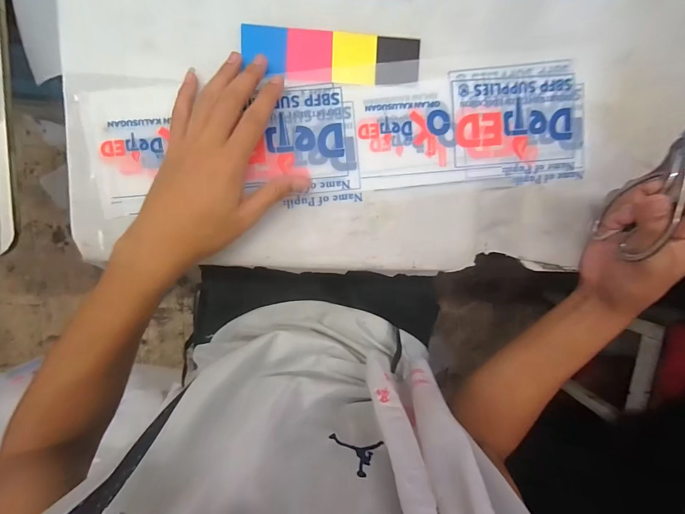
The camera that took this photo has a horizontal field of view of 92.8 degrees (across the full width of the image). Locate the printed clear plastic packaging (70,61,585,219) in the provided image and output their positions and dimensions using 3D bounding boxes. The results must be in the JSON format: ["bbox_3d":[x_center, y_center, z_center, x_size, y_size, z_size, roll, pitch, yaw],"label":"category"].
[{"bbox_3d":[0.005,-0.119,0.324,0.488,0.008,0.125,-4,98,-5],"label":"printed clear plastic packaging"}]

